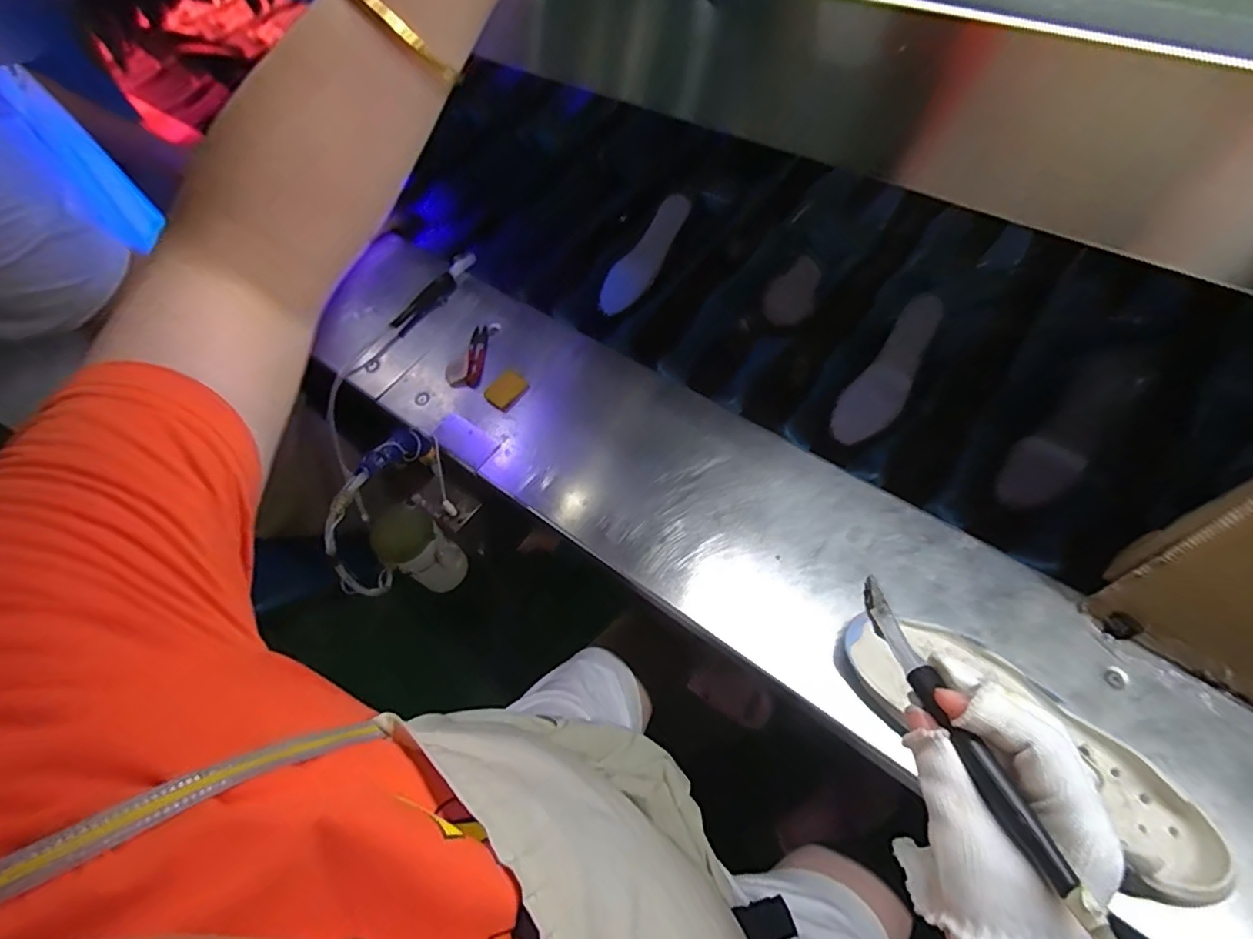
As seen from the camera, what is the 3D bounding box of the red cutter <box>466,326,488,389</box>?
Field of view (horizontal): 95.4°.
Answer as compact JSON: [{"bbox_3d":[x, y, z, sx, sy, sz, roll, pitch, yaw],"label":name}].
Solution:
[{"bbox_3d":[-0.204,-0.155,0.773,0.023,0.006,0.104,-3,61,3],"label":"red cutter"}]

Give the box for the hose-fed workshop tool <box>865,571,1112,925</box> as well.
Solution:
[{"bbox_3d":[0.158,0.118,0.281,0.012,0.020,0.147,-14,40,-5],"label":"hose-fed workshop tool"}]

